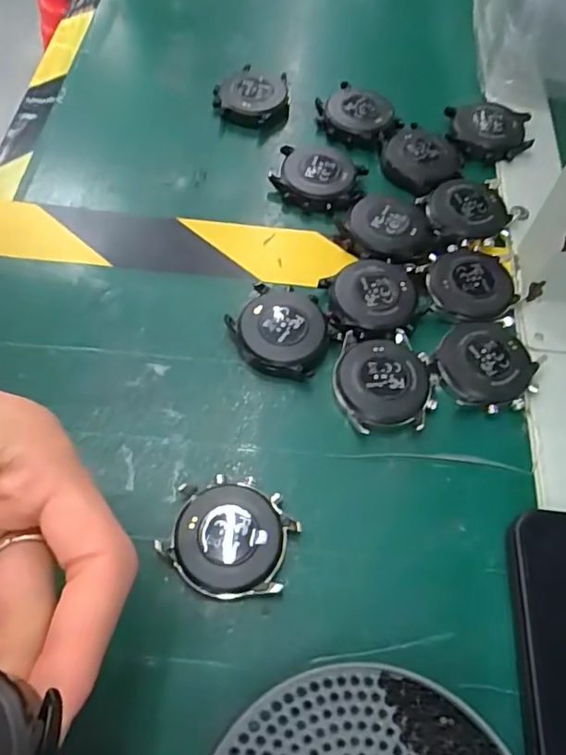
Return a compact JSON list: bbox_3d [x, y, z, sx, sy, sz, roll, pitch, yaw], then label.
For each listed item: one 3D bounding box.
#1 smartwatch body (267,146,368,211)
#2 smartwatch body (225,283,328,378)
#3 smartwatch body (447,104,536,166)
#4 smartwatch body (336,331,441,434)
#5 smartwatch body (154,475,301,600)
[{"bbox_3d":[0.020,-0.117,0.337,0.051,0.008,0.041,14,62,5],"label":"smartwatch body"},{"bbox_3d":[-0.002,-0.023,0.287,0.047,0.010,0.044,1,61,-1],"label":"smartwatch body"},{"bbox_3d":[0.128,-0.153,0.361,0.050,0.012,0.040,8,61,3],"label":"smartwatch body"},{"bbox_3d":[0.048,0.001,0.273,0.046,0.009,0.049,-2,61,-3],"label":"smartwatch body"},{"bbox_3d":[-0.022,0.065,0.237,0.048,0.013,0.045,15,62,6],"label":"smartwatch body"}]

